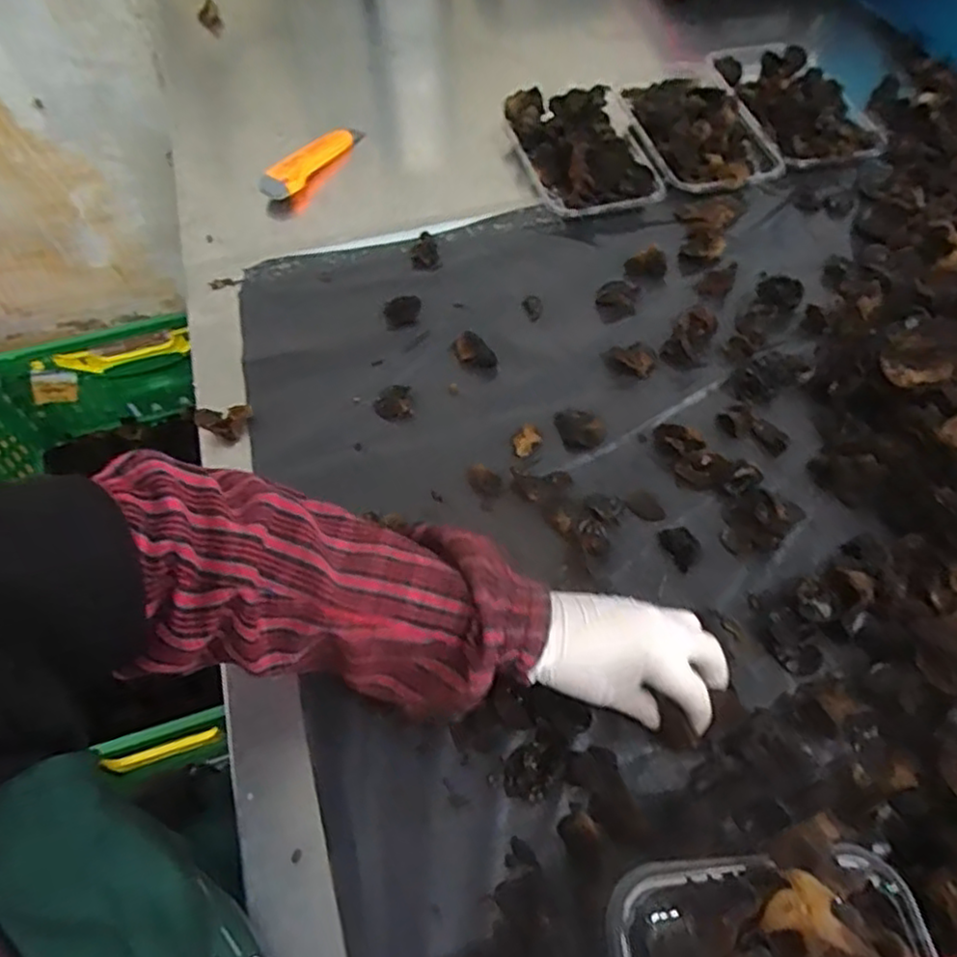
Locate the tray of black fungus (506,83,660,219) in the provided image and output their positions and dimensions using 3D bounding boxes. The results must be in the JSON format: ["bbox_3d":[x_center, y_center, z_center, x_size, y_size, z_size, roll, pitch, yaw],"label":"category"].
[{"bbox_3d":[0.114,-0.365,0.748,0.139,0.036,0.207,-11,59,-5],"label":"tray of black fungus"}]

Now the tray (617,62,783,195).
[{"bbox_3d":[0.245,-0.402,0.766,0.132,0.039,0.212,-14,59,-7],"label":"tray"}]

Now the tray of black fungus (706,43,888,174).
[{"bbox_3d":[0.366,-0.441,0.791,0.135,0.044,0.221,-12,59,-6],"label":"tray of black fungus"}]

